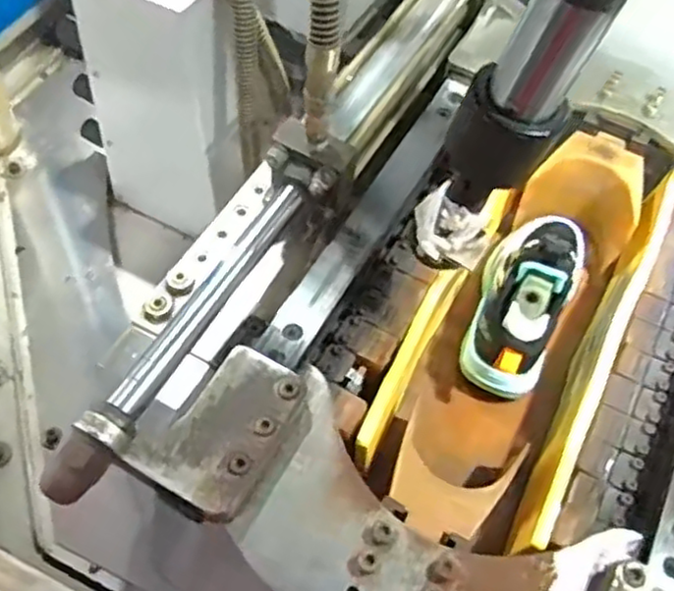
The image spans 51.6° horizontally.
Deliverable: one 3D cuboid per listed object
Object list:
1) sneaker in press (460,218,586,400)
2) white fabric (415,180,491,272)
[{"bbox_3d":[0.176,-0.008,0.628,0.083,0.102,0.199,25,61,12],"label":"sneaker in press"},{"bbox_3d":[0.078,-0.045,0.472,0.053,0.046,0.038,12,60,4],"label":"white fabric"}]

